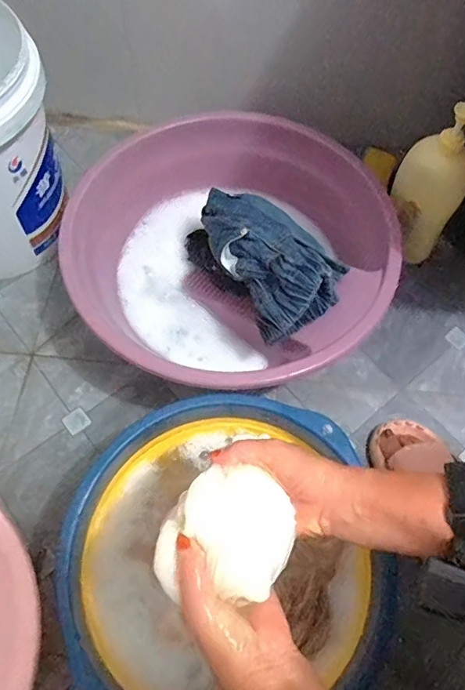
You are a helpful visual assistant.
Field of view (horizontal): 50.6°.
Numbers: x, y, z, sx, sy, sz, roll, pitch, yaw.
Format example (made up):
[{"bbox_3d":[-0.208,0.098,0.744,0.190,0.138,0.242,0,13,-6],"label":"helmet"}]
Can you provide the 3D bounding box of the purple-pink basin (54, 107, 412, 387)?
[{"bbox_3d":[-0.002,-0.142,0.752,0.467,0.165,0.430,1,63,-2],"label":"purple-pink basin"}]

